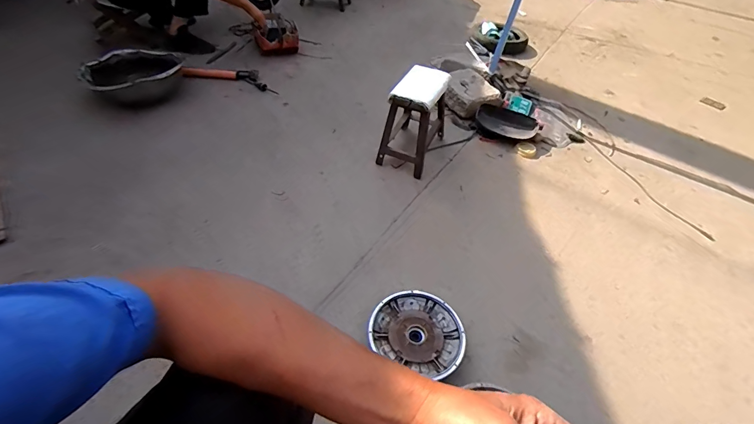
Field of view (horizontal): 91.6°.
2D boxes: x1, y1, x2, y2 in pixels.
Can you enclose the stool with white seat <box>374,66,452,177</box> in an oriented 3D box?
[{"bbox_3d":[0.123,-0.296,1.167,0.143,0.255,0.247,20,50,14],"label":"stool with white seat"}]

